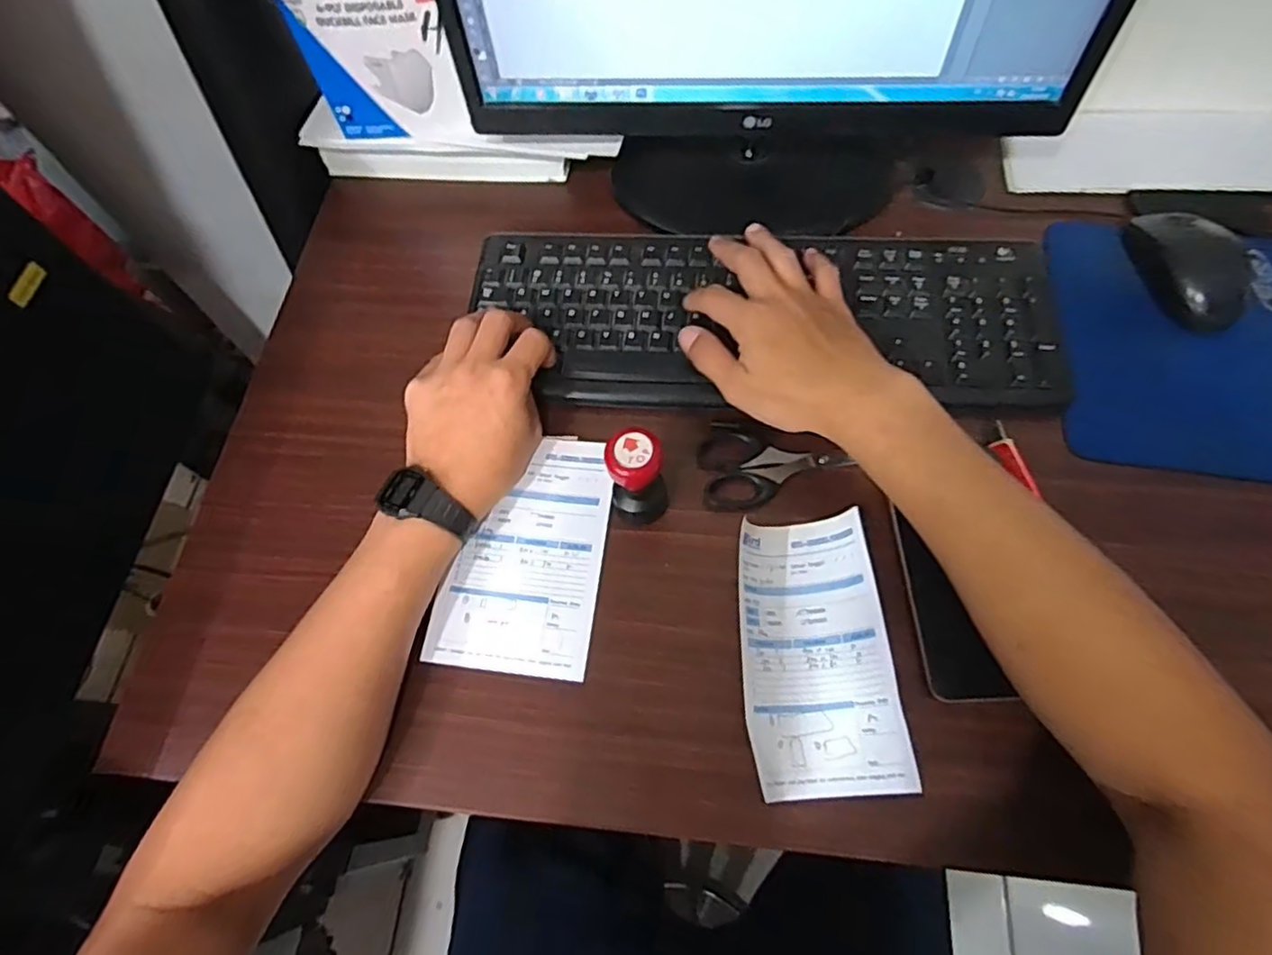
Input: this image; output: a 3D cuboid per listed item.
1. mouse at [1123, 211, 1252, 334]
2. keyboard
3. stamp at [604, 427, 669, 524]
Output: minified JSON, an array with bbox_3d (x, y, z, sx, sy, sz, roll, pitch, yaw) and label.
[{"bbox_3d":[0.418,-0.160,0.487,0.058,0.032,0.107,-13,66,-2],"label":"mouse"},{"bbox_3d":[0.090,-0.124,0.498,0.432,0.028,0.152,6,67,5],"label":"keyboard"},{"bbox_3d":[0.001,0.000,0.417,0.035,0.077,0.033,-1,67,3],"label":"stamp"}]

